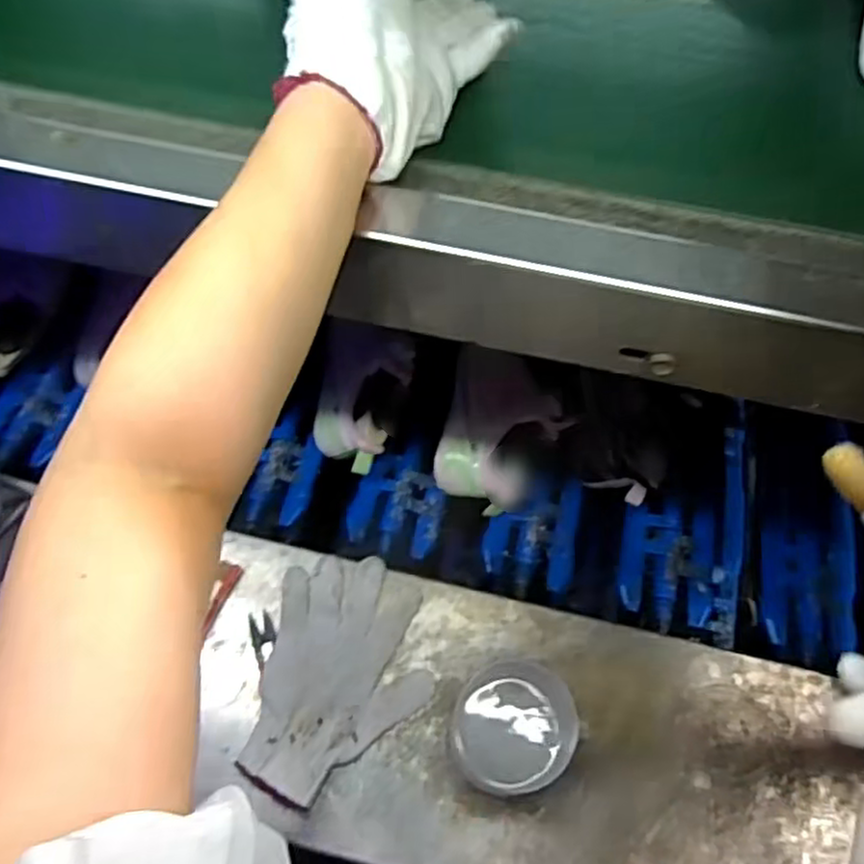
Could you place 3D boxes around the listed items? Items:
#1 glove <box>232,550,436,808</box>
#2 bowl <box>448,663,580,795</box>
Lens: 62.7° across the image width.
[{"bbox_3d":[-0.075,0.211,0.620,0.138,0.016,0.197,7,61,1],"label":"glove"},{"bbox_3d":[0.065,0.243,0.583,0.093,0.056,0.096,1,63,-1],"label":"bowl"}]

